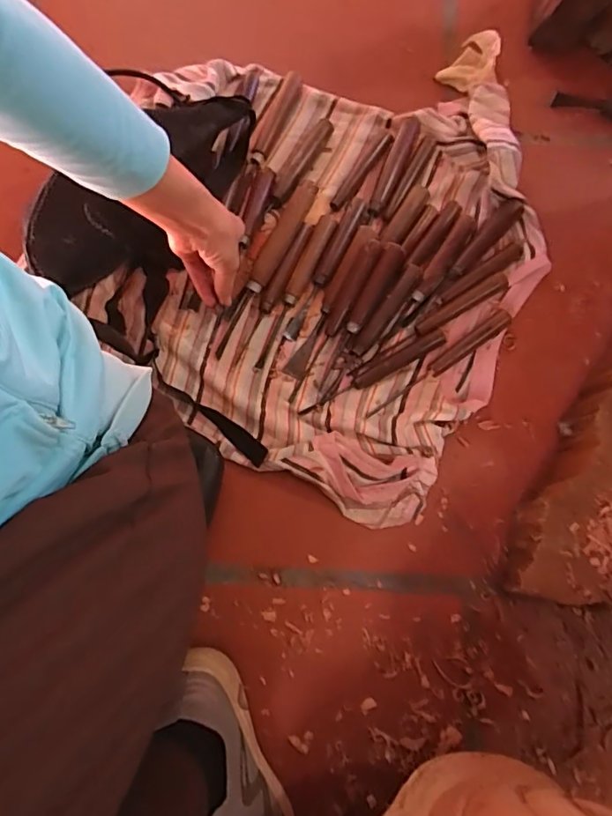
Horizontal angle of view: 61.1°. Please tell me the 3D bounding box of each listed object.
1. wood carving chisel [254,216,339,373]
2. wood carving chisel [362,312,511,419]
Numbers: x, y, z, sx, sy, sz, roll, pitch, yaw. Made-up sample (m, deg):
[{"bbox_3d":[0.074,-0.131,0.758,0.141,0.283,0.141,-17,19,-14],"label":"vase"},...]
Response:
[{"bbox_3d":[-0.011,-0.126,0.548,0.020,0.017,0.186,24,78,3],"label":"wood carving chisel"},{"bbox_3d":[0.139,-0.044,0.535,0.179,0.015,0.017,-35,81,-9],"label":"wood carving chisel"}]

